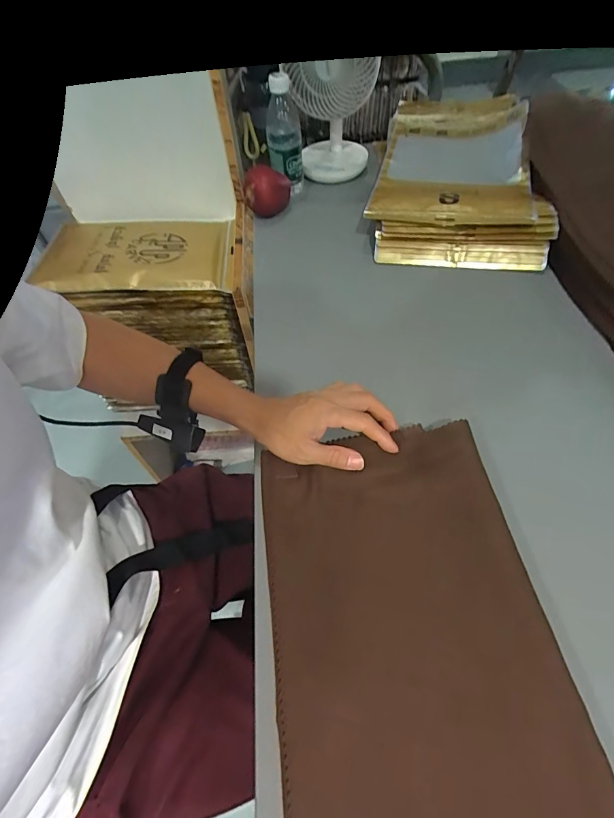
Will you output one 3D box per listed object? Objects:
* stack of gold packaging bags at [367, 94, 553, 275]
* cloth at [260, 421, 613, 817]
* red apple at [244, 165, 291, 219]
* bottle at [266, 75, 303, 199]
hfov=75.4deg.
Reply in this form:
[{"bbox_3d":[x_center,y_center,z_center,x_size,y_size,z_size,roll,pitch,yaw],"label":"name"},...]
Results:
[{"bbox_3d":[0.266,-0.432,0.727,0.264,0.076,0.511,7,56,10],"label":"stack of gold packaging bags"},{"bbox_3d":[0.077,0.161,0.329,0.217,0.027,0.315,-8,55,-1],"label":"cloth"},{"bbox_3d":[-0.069,-0.377,0.701,0.082,0.073,0.066,-7,55,0],"label":"red apple"},{"bbox_3d":[-0.040,-0.469,0.692,0.060,0.172,0.058,-7,55,0],"label":"bottle"}]

